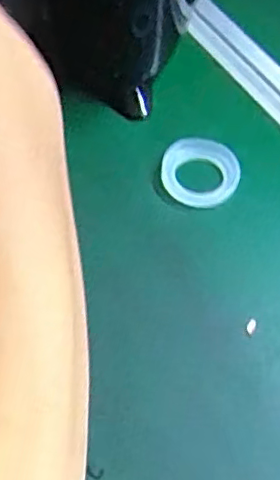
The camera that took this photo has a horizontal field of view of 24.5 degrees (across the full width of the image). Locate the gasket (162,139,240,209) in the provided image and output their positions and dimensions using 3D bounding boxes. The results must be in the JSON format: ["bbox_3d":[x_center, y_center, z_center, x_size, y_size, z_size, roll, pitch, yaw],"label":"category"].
[{"bbox_3d":[0.044,-0.052,0.482,0.056,0.013,0.059,-31,63,-23],"label":"gasket"}]

